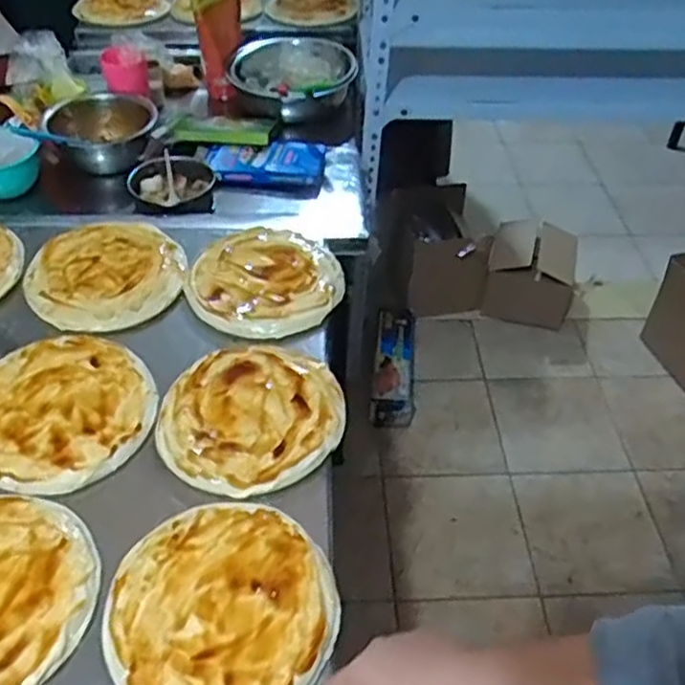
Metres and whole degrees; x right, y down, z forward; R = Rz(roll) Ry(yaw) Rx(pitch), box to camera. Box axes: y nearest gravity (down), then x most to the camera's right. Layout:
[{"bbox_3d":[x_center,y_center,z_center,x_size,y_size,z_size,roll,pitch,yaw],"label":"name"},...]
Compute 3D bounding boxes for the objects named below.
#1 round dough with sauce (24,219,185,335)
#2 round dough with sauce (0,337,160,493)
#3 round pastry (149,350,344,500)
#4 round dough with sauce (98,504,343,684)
[{"bbox_3d":[-0.309,-0.095,0.937,0.194,0.011,0.191,1,45,-1],"label":"round dough with sauce"},{"bbox_3d":[-0.315,0.071,0.786,0.205,0.015,0.199,1,45,-1],"label":"round dough with sauce"},{"bbox_3d":[-0.099,0.076,0.777,0.189,0.013,0.195,3,46,-3],"label":"round pastry"},{"bbox_3d":[-0.106,0.230,0.624,0.196,0.018,0.193,1,45,-1],"label":"round dough with sauce"}]

